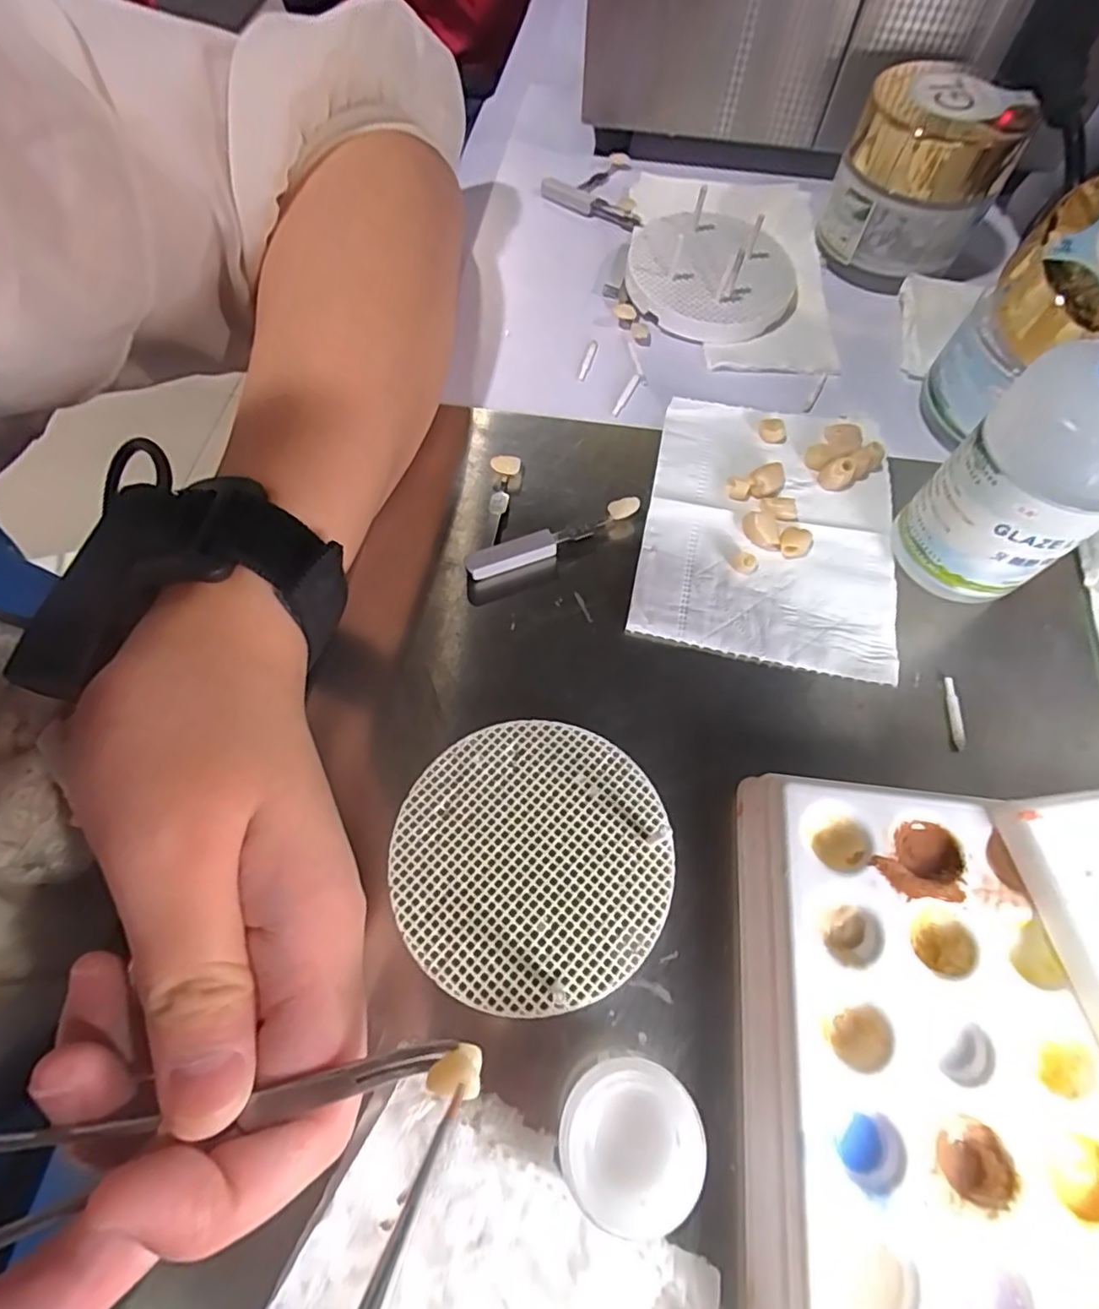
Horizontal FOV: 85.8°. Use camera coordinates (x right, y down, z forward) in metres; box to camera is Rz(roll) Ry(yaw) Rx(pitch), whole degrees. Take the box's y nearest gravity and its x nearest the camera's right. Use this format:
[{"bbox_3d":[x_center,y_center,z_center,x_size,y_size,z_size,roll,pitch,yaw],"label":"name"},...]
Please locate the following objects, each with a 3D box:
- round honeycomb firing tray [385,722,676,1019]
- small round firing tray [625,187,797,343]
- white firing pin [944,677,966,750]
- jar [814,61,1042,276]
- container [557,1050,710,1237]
[{"bbox_3d":[-0.005,0.058,0.168,0.076,0.010,0.073,0,64,0],"label":"round honeycomb firing tray"},{"bbox_3d":[0.076,-0.181,0.276,0.076,0.025,0.075,0,64,0],"label":"small round firing tray"},{"bbox_3d":[0.132,0.019,0.193,0.004,0.004,0.024,5,64,2],"label":"white firing pin"},{"bbox_3d":[0.168,-0.217,0.271,0.069,0.062,0.060,29,67,14],"label":"jar"},{"bbox_3d":[0.018,0.111,0.137,0.030,0.016,0.031,0,64,0],"label":"container"}]

